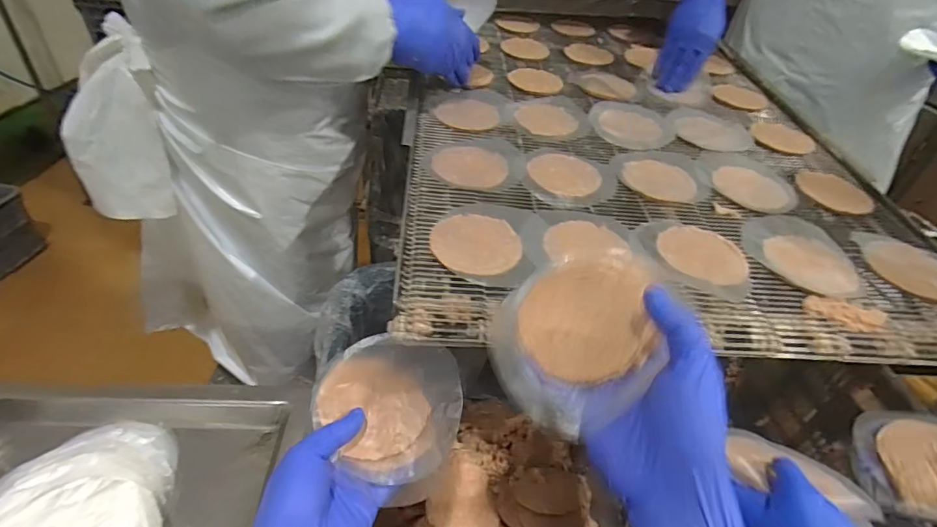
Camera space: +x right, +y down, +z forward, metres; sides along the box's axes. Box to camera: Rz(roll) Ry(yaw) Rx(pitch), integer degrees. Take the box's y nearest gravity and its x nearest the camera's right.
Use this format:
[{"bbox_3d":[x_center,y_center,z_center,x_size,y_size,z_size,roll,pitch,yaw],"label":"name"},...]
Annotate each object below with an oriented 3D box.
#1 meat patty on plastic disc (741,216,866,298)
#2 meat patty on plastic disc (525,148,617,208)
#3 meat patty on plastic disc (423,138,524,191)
[{"bbox_3d":[0.351,-0.012,0.491,0.116,0.020,0.090,36,47,30],"label":"meat patty on plastic disc"},{"bbox_3d":[0.122,-0.106,0.562,0.108,0.012,0.118,12,40,6],"label":"meat patty on plastic disc"},{"bbox_3d":[0.009,-0.125,0.560,0.110,0.009,0.107,11,40,5],"label":"meat patty on plastic disc"}]

